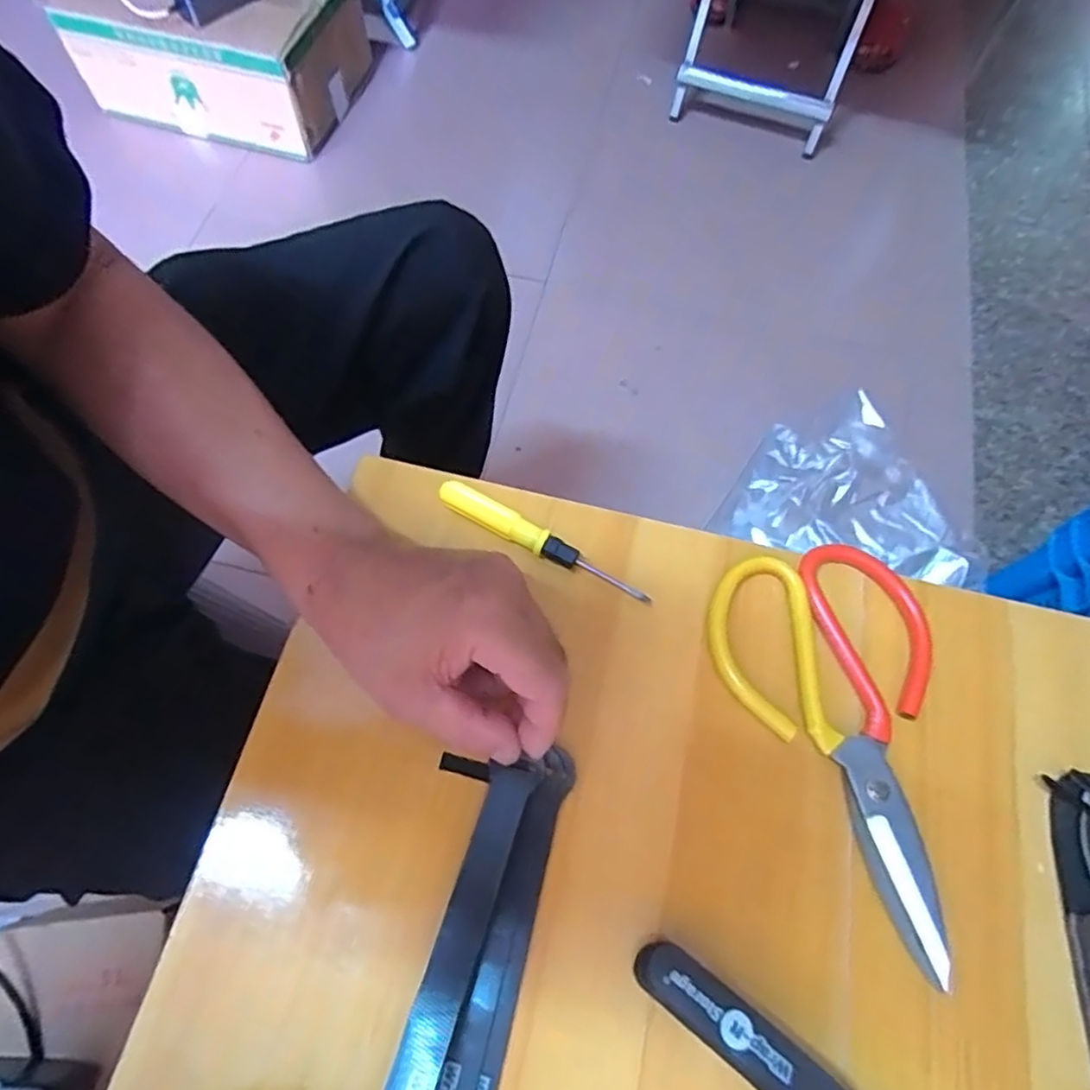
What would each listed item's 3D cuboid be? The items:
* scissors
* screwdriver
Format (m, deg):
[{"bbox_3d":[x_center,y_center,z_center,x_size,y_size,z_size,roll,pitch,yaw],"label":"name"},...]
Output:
[{"bbox_3d":[0.164,0.089,0.337,0.102,0.018,0.193,-23,69,-11],"label":"scissors"},{"bbox_3d":[-0.002,-0.001,0.368,0.127,0.013,0.015,29,69,11],"label":"screwdriver"}]

